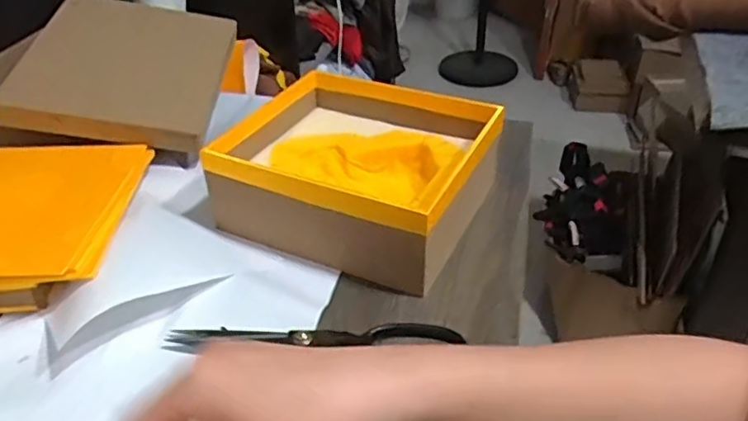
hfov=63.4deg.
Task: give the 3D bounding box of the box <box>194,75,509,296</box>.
[{"bbox_3d":[-0.025,-0.056,0.648,0.282,0.081,0.225,16,40,21],"label":"box"}]

